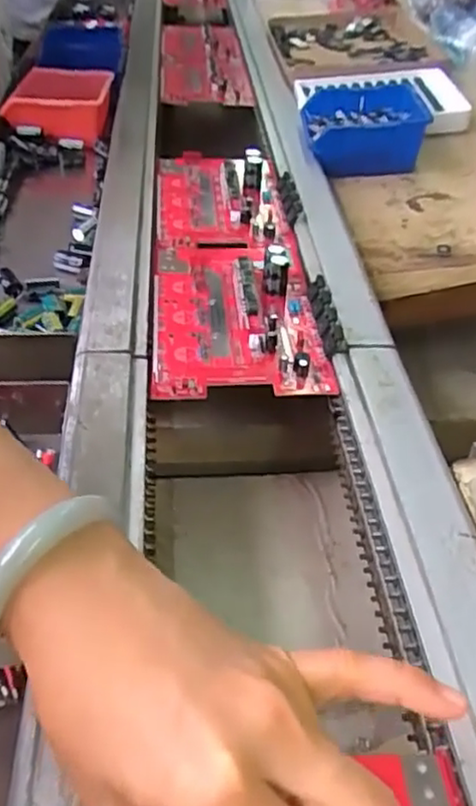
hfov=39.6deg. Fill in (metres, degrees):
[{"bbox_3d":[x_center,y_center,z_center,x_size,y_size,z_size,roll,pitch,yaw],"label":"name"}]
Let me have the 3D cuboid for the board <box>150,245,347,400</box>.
[{"bbox_3d":[0.002,-0.079,0.521,0.136,0.035,0.195,-2,42,-4],"label":"board"}]

